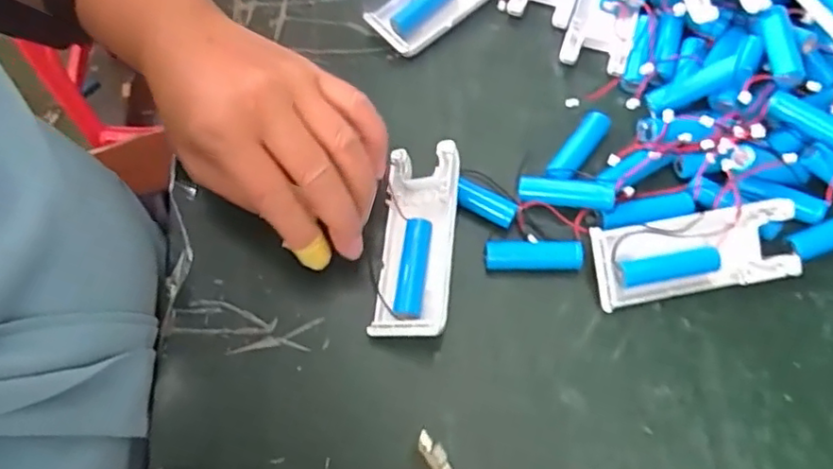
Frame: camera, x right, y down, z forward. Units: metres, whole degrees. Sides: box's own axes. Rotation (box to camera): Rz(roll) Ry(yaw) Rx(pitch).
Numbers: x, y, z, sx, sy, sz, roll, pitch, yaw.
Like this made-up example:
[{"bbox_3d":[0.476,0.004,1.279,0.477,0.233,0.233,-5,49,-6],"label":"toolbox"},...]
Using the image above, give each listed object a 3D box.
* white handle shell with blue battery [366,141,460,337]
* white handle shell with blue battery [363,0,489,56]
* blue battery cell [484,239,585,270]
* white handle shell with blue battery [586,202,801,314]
[{"bbox_3d":[0.001,0.004,0.324,0.040,0.019,0.103,-3,68,24],"label":"white handle shell with blue battery"},{"bbox_3d":[0.017,-0.155,0.393,0.099,0.017,0.043,-38,71,-13],"label":"white handle shell with blue battery"},{"bbox_3d":[0.063,0.012,0.326,0.052,0.012,0.015,1,67,3],"label":"blue battery cell"},{"bbox_3d":[0.142,0.010,0.318,0.101,0.020,0.039,-9,92,-3],"label":"white handle shell with blue battery"}]

